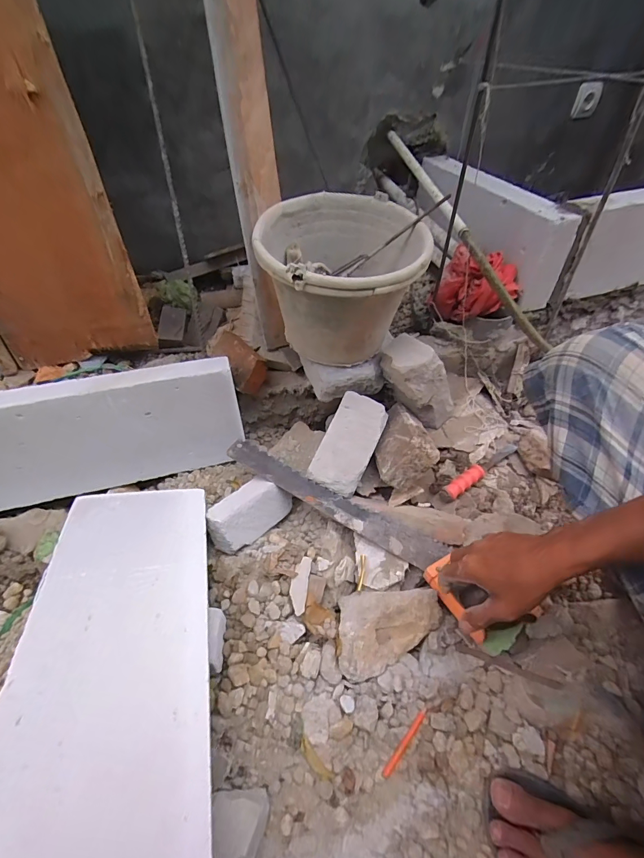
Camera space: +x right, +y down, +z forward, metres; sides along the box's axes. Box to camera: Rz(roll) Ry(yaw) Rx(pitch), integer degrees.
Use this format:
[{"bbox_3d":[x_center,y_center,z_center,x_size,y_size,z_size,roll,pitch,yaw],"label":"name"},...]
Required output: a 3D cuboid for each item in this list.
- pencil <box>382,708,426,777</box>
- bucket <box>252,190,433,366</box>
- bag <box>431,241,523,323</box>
[{"bbox_3d":[0.107,0.398,0.500,0.009,0.004,0.095,35,45,29],"label":"pencil"},{"bbox_3d":[0.041,-0.266,0.728,0.277,0.224,0.278,-2,46,2],"label":"bucket"},{"bbox_3d":[0.362,-0.329,0.913,0.174,0.129,0.113,20,51,21],"label":"bag"}]

